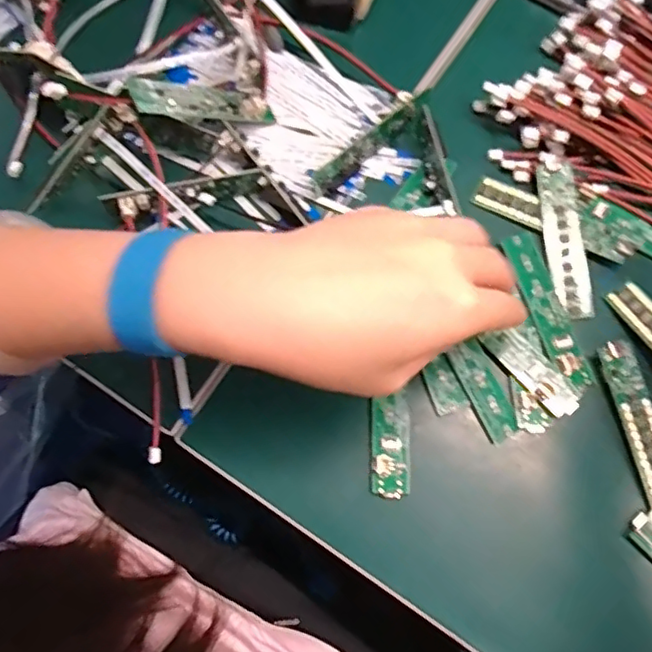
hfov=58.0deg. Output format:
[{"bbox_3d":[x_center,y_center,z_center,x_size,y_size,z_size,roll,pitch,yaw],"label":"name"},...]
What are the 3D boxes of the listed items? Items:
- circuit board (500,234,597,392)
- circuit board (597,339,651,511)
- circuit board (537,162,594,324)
[{"bbox_3d":[0.113,-0.009,0.298,0.018,0.007,0.083,-17,74,-11],"label":"circuit board"},{"bbox_3d":[0.150,0.047,0.280,0.017,0.006,0.080,-13,78,-2],"label":"circuit board"},{"bbox_3d":[0.124,-0.045,0.306,0.018,0.004,0.082,-6,81,11],"label":"circuit board"}]

